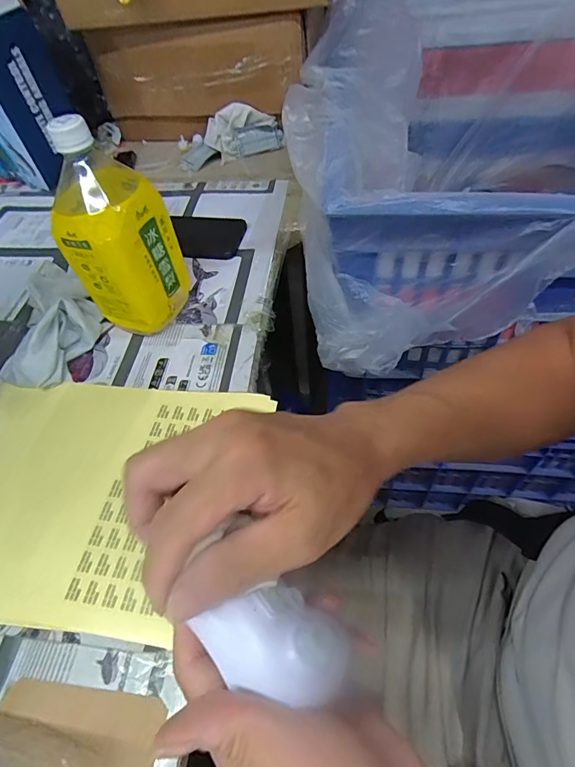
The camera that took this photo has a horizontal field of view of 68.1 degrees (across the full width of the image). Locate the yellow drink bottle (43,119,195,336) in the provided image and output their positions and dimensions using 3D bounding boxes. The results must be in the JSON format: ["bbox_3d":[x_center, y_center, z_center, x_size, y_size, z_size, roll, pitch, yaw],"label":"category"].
[{"bbox_3d":[-0.165,-0.141,0.414,0.084,0.195,0.092,16,56,16],"label":"yellow drink bottle"}]

